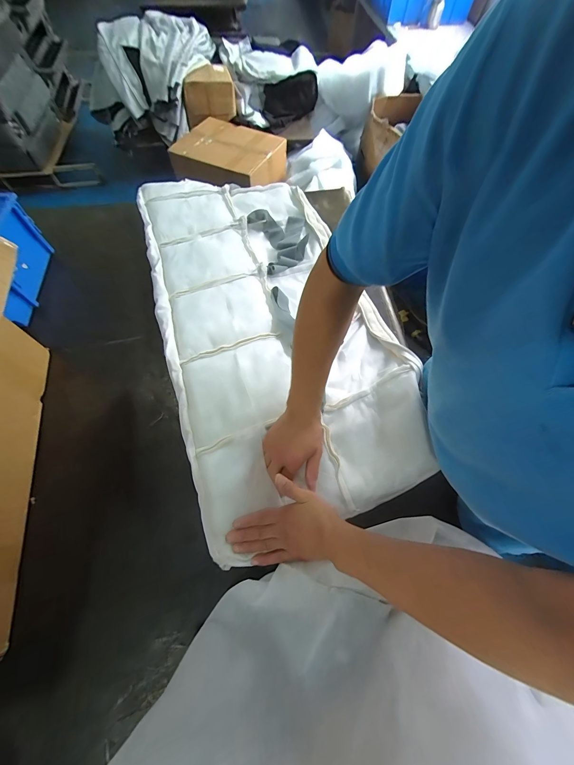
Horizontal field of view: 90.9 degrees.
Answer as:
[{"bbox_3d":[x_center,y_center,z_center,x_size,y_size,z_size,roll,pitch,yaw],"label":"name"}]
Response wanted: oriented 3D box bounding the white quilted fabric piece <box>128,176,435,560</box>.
[{"bbox_3d":[-0.048,-0.178,0.638,0.453,0.049,0.914,-16,65,-12],"label":"white quilted fabric piece"}]

